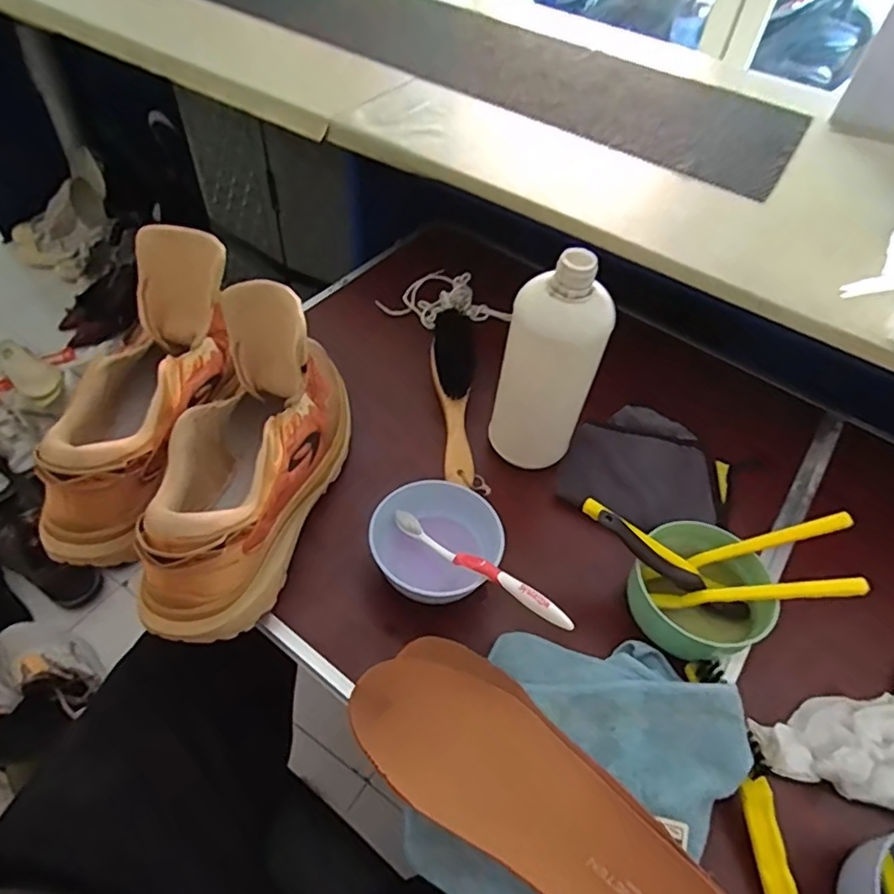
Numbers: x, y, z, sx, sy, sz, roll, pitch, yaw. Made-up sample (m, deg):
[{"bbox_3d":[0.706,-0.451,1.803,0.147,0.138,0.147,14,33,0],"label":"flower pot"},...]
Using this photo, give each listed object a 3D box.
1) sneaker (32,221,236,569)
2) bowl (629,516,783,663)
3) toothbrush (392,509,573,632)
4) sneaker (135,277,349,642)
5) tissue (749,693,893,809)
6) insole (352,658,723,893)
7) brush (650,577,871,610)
[{"bbox_3d":[-0.280,-0.039,0.527,0.112,0.141,0.288,7,65,0],"label":"sneaker"},{"bbox_3d":[0.213,0.122,0.497,0.108,0.049,0.101,3,53,-3],"label":"bowl"},{"bbox_3d":[0.023,0.098,0.480,0.180,0.025,0.012,24,52,37],"label":"toothbrush"},{"bbox_3d":[-0.166,0.002,0.485,0.107,0.177,0.291,12,53,4],"label":"sneaker"},{"bbox_3d":[0.336,0.234,0.449,0.187,0.032,0.096,-12,55,-14],"label":"tissue"},{"bbox_3d":[0.062,0.247,0.404,0.295,0.048,0.104,32,57,18],"label":"insole"},{"bbox_3d":[0.251,0.119,0.479,0.155,0.011,0.015,-10,50,19],"label":"brush"}]

